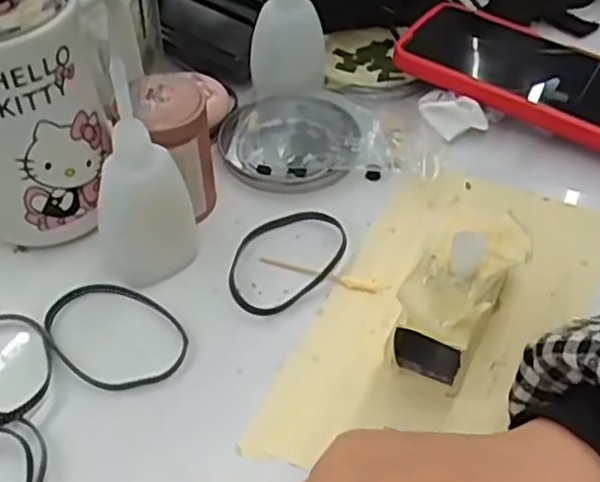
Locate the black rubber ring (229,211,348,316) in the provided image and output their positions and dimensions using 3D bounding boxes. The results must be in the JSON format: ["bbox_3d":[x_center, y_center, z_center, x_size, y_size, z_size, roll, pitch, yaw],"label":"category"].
[{"bbox_3d":[-0.009,0.009,0.363,0.047,0.005,0.070,23,49,20],"label":"black rubber ring"}]

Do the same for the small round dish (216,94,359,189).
[{"bbox_3d":[-0.005,-0.060,0.425,0.077,0.008,0.080,0,46,0],"label":"small round dish"}]

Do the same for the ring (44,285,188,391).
[{"bbox_3d":[-0.083,0.041,0.330,0.069,0.004,0.049,31,53,26],"label":"ring"}]

